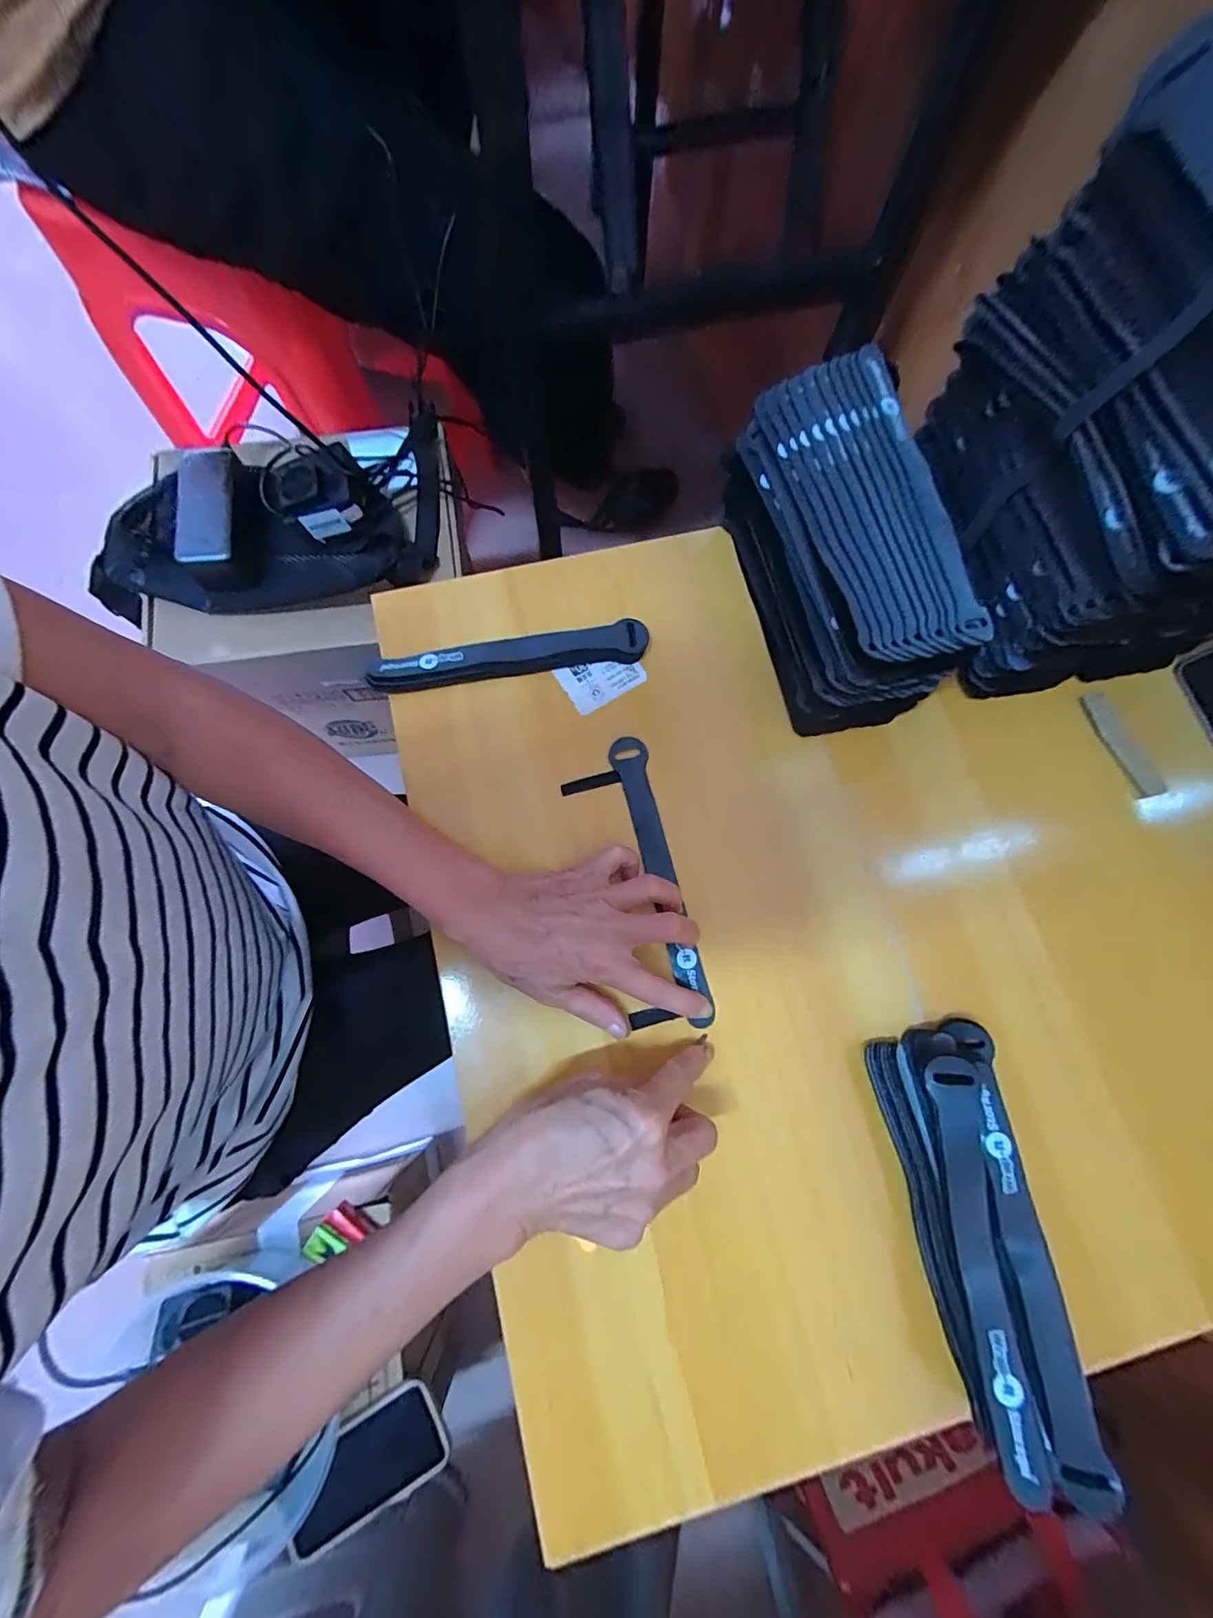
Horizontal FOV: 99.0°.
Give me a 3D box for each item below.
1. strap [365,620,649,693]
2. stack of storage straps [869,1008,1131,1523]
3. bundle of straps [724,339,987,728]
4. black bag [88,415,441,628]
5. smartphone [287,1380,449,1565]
[{"bbox_3d":[-0.069,-0.111,0.376,0.196,0.020,0.026,-8,81,-2],"label":"strap"},{"bbox_3d":[0.212,0.238,0.292,0.068,0.048,0.207,-8,81,-2],"label":"stack of storage straps"},{"bbox_3d":[0.157,-0.170,0.349,0.102,0.091,0.208,-12,82,-2],"label":"bundle of straps"},{"bbox_3d":[-0.329,-0.299,0.544,0.341,0.083,0.186,-22,82,-4],"label":"black bag"},{"bbox_3d":[-0.243,0.664,0.522,0.147,0.010,0.080,-22,75,-16],"label":"smartphone"}]

